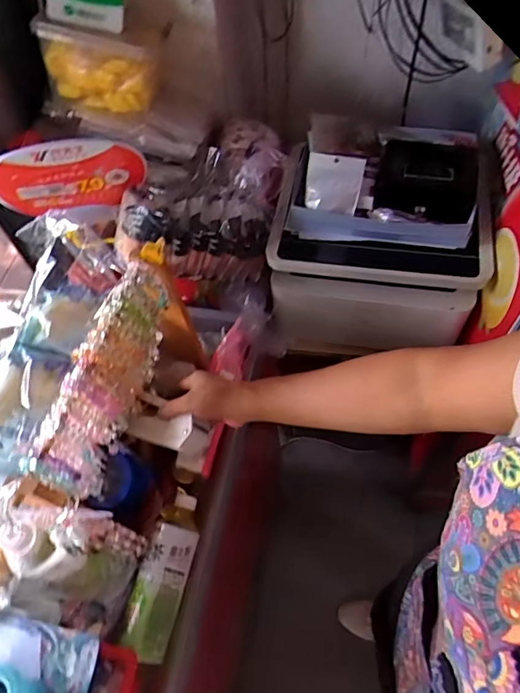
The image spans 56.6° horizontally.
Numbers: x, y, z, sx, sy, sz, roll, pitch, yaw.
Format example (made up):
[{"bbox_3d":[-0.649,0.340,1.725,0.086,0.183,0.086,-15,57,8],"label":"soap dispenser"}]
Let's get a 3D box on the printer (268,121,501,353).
[{"bbox_3d":[0.224,-0.228,0.936,0.385,0.304,0.322,3,59,6],"label":"printer"}]

